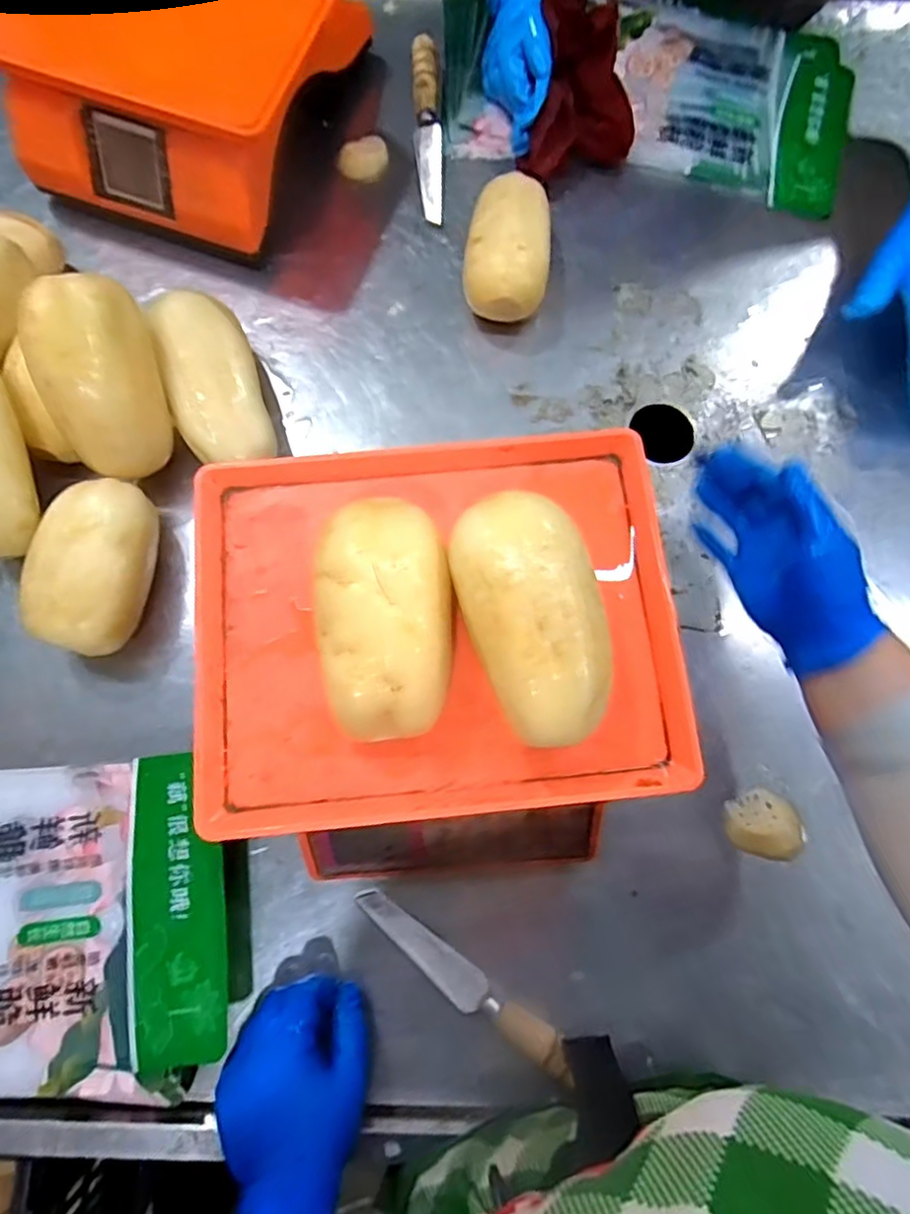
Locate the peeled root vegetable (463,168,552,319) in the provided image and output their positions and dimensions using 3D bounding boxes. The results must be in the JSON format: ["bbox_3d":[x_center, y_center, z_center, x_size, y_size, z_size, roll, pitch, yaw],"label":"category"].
[{"bbox_3d":[0.047,-0.325,0.569,0.074,0.064,0.131,3,78,0],"label":"peeled root vegetable"}]

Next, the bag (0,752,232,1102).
[{"bbox_3d":[-0.324,0.217,0.421,0.329,0.015,0.206,-3,78,-1],"label":"bag"}]

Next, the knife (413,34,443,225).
[{"bbox_3d":[-0.027,-0.479,0.621,0.028,0.020,0.203,-3,78,-1],"label":"knife"}]

